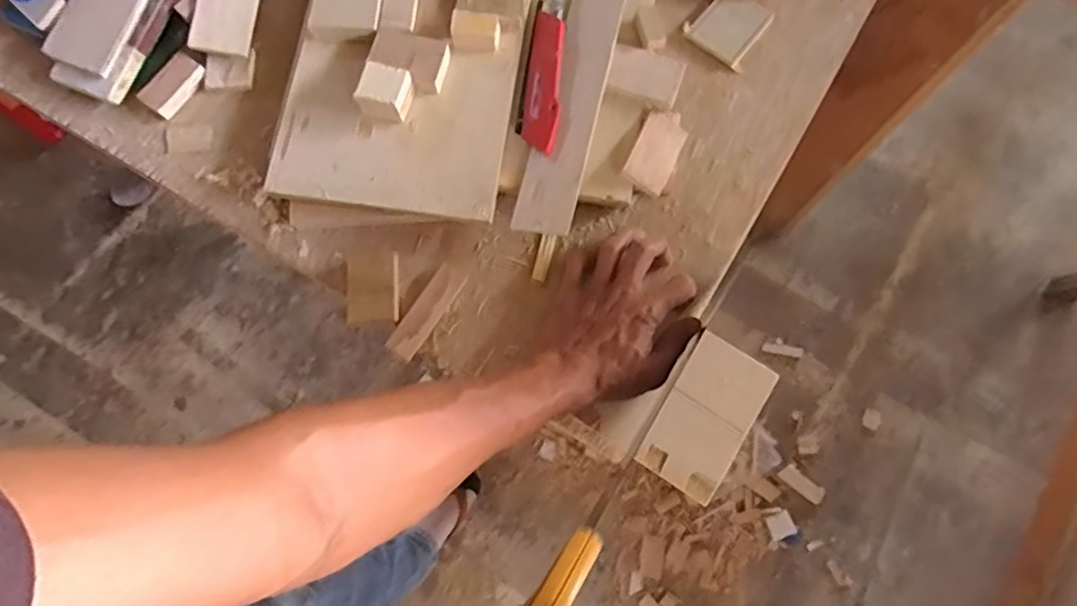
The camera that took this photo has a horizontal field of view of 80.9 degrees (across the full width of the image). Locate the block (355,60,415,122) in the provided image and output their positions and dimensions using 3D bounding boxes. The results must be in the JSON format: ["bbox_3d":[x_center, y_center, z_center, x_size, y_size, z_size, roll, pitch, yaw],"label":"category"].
[{"bbox_3d":[-0.130,-0.177,0.537,0.040,0.034,0.038,14,76,4],"label":"block"}]

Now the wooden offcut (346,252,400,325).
[{"bbox_3d":[-0.141,-0.011,0.537,0.045,0.018,0.059,-4,75,0],"label":"wooden offcut"}]

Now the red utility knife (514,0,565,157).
[{"bbox_3d":[0.004,-0.218,0.556,0.037,0.014,0.178,6,76,2],"label":"red utility knife"}]

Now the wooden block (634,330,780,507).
[{"bbox_3d":[0.136,0.091,0.507,0.068,0.015,0.119,32,79,8],"label":"wooden block"}]

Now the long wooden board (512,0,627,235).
[{"bbox_3d":[0.032,-0.184,0.557,0.050,0.015,0.256,13,76,4],"label":"long wooden board"}]

